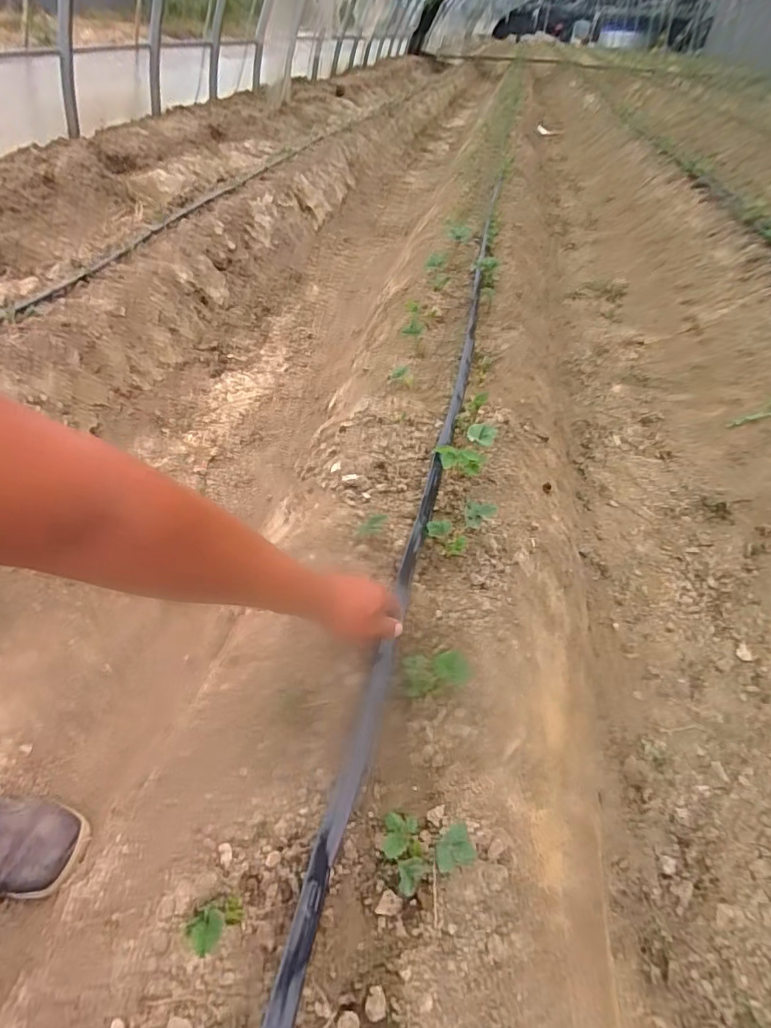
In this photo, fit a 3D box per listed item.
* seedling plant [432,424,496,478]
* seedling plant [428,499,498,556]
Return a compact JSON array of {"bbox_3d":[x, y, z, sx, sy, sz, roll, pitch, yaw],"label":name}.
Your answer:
[{"bbox_3d":[0.139,-0.100,0.885,0.076,0.085,0.118,24,48,18],"label":"seedling plant"},{"bbox_3d":[0.126,0.014,0.804,0.114,0.071,0.061,-23,51,-24],"label":"seedling plant"}]

